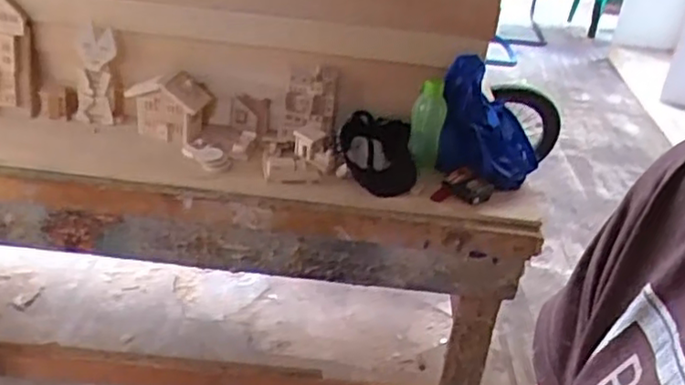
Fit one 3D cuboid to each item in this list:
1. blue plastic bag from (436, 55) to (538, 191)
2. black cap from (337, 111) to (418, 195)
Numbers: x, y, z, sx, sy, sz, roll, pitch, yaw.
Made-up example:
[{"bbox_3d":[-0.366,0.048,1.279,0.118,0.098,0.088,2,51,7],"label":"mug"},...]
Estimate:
[{"bbox_3d":[0.328,-0.158,1.495,0.216,0.229,0.172,14,32,14],"label":"blue plastic bag"},{"bbox_3d":[0.076,-0.081,1.500,0.166,0.093,0.223,2,31,-6],"label":"black cap"}]

